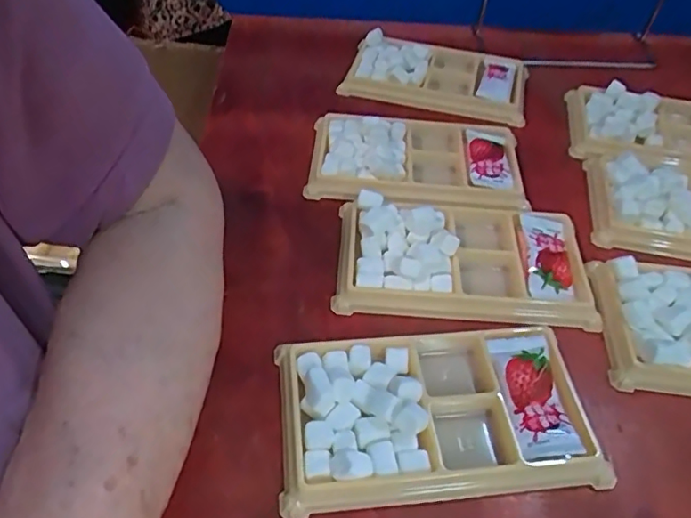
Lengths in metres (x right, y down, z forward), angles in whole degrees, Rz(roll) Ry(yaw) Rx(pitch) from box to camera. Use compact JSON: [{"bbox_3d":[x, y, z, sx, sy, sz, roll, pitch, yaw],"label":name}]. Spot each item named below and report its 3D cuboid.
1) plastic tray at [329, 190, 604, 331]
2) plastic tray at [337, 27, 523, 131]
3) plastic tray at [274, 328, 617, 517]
[{"bbox_3d":[0.063,-0.003,0.313,0.135,0.019,0.077,1,48,-1],"label":"plastic tray"},{"bbox_3d":[0.068,-0.138,0.433,0.133,0.021,0.078,12,48,9],"label":"plastic tray"},{"bbox_3d":[0.038,0.064,0.251,0.133,0.017,0.075,-5,48,-6],"label":"plastic tray"}]

